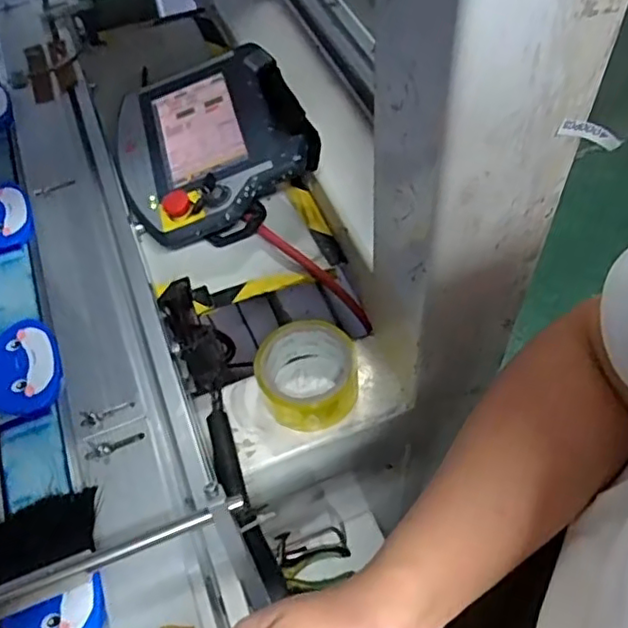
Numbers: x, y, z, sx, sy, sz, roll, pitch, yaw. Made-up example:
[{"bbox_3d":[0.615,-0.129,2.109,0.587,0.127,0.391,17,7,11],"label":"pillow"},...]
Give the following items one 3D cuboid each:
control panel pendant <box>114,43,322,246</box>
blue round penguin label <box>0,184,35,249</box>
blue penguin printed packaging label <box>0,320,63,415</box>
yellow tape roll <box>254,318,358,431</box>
[{"bbox_3d":[-0.114,-0.190,0.708,0.211,0.071,0.243,-27,57,-2],"label":"control panel pendant"},{"bbox_3d":[-0.334,-0.102,0.663,0.069,0.009,0.090,-23,57,-11],"label":"blue round penguin label"},{"bbox_3d":[-0.261,0.049,0.557,0.073,0.007,0.091,-19,56,-8],"label":"blue penguin printed packaging label"},{"bbox_3d":[-0.007,0.060,0.619,0.095,0.054,0.099,-2,56,3],"label":"yellow tape roll"}]

